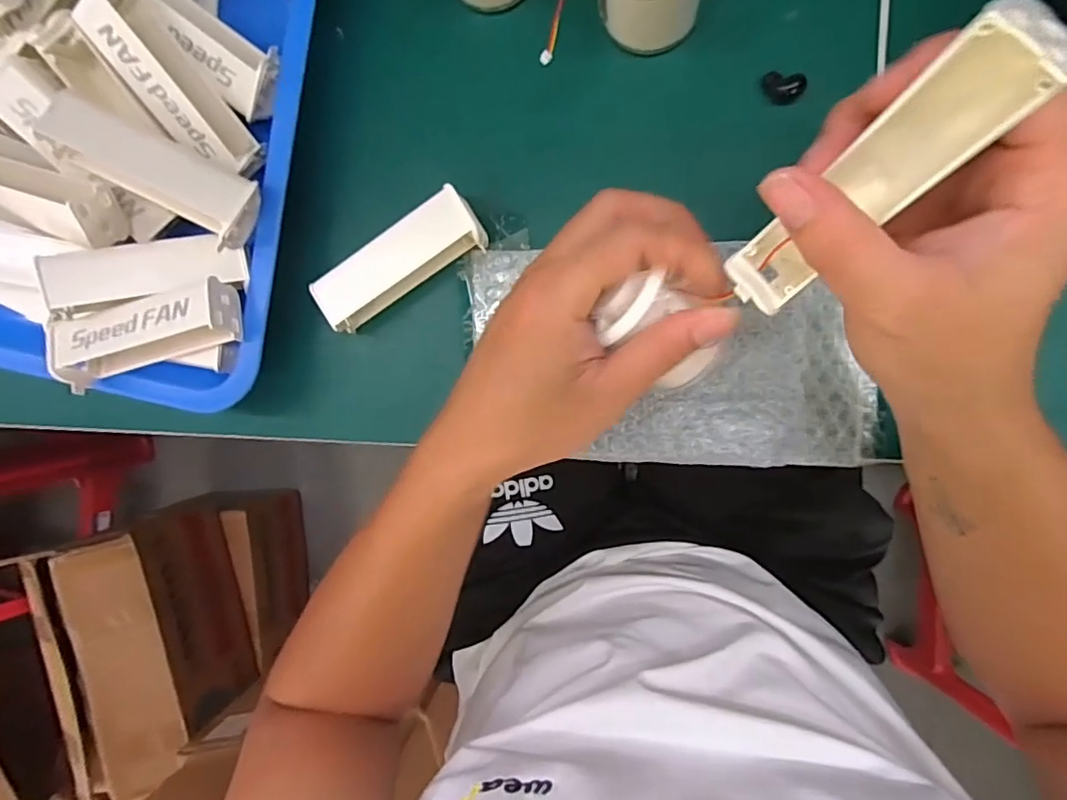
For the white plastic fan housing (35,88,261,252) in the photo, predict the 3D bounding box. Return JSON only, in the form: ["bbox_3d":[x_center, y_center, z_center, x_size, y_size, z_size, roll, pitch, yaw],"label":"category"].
[{"bbox_3d":[-0.204,-0.126,0.308,0.104,0.034,0.038,27,98,-14],"label":"white plastic fan housing"}]

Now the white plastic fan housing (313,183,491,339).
[{"bbox_3d":[-0.078,-0.079,0.330,0.104,0.022,0.036,-33,89,9],"label":"white plastic fan housing"}]

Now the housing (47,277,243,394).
[{"bbox_3d":[-0.221,-0.038,0.325,0.103,0.035,0.038,-12,92,9],"label":"housing"}]

